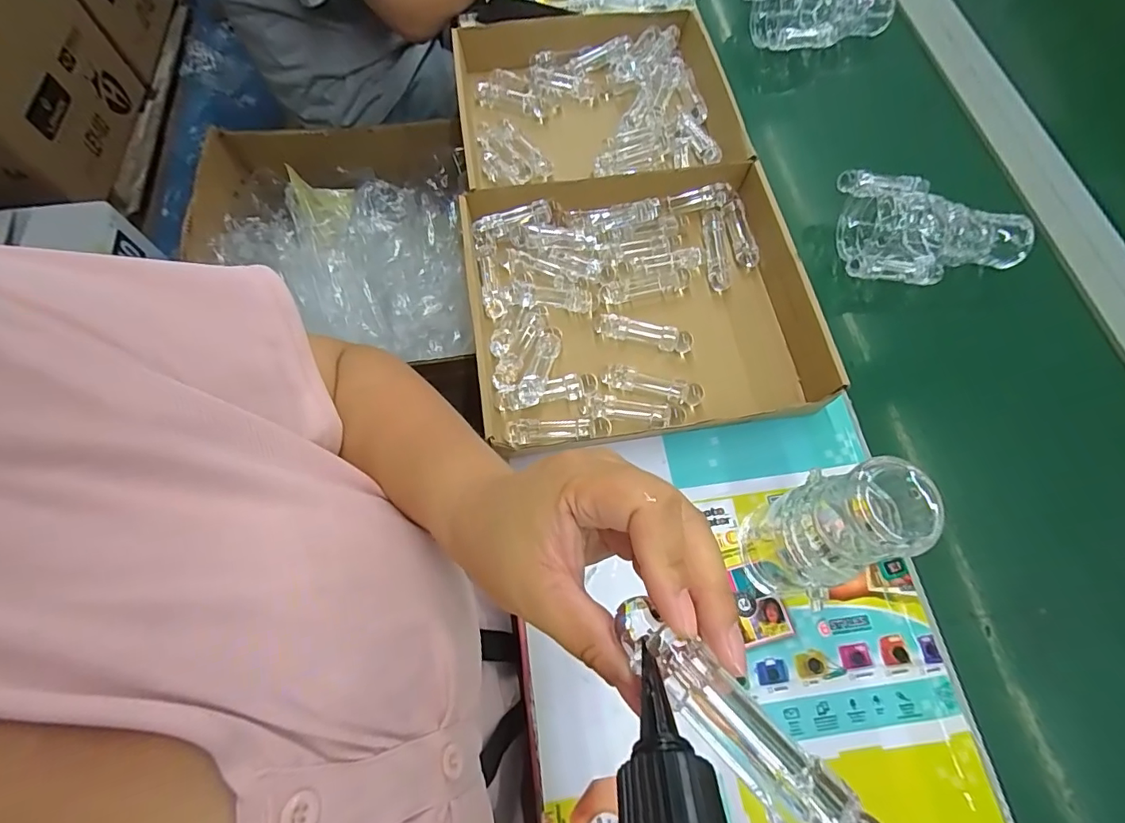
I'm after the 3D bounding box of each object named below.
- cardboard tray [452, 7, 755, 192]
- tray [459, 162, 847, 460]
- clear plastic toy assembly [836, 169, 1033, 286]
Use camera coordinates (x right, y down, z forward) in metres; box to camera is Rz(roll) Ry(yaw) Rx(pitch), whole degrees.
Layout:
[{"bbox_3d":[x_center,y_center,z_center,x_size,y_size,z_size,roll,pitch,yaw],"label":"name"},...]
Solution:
[{"bbox_3d":[0.038,-0.369,0.642,0.332,0.085,0.268,-8,68,-4],"label":"cardboard tray"},{"bbox_3d":[0.082,-0.112,0.502,0.341,0.050,0.274,-7,68,-3],"label":"tray"},{"bbox_3d":[0.392,-0.185,0.543,0.183,0.068,0.114,5,68,2],"label":"clear plastic toy assembly"}]

